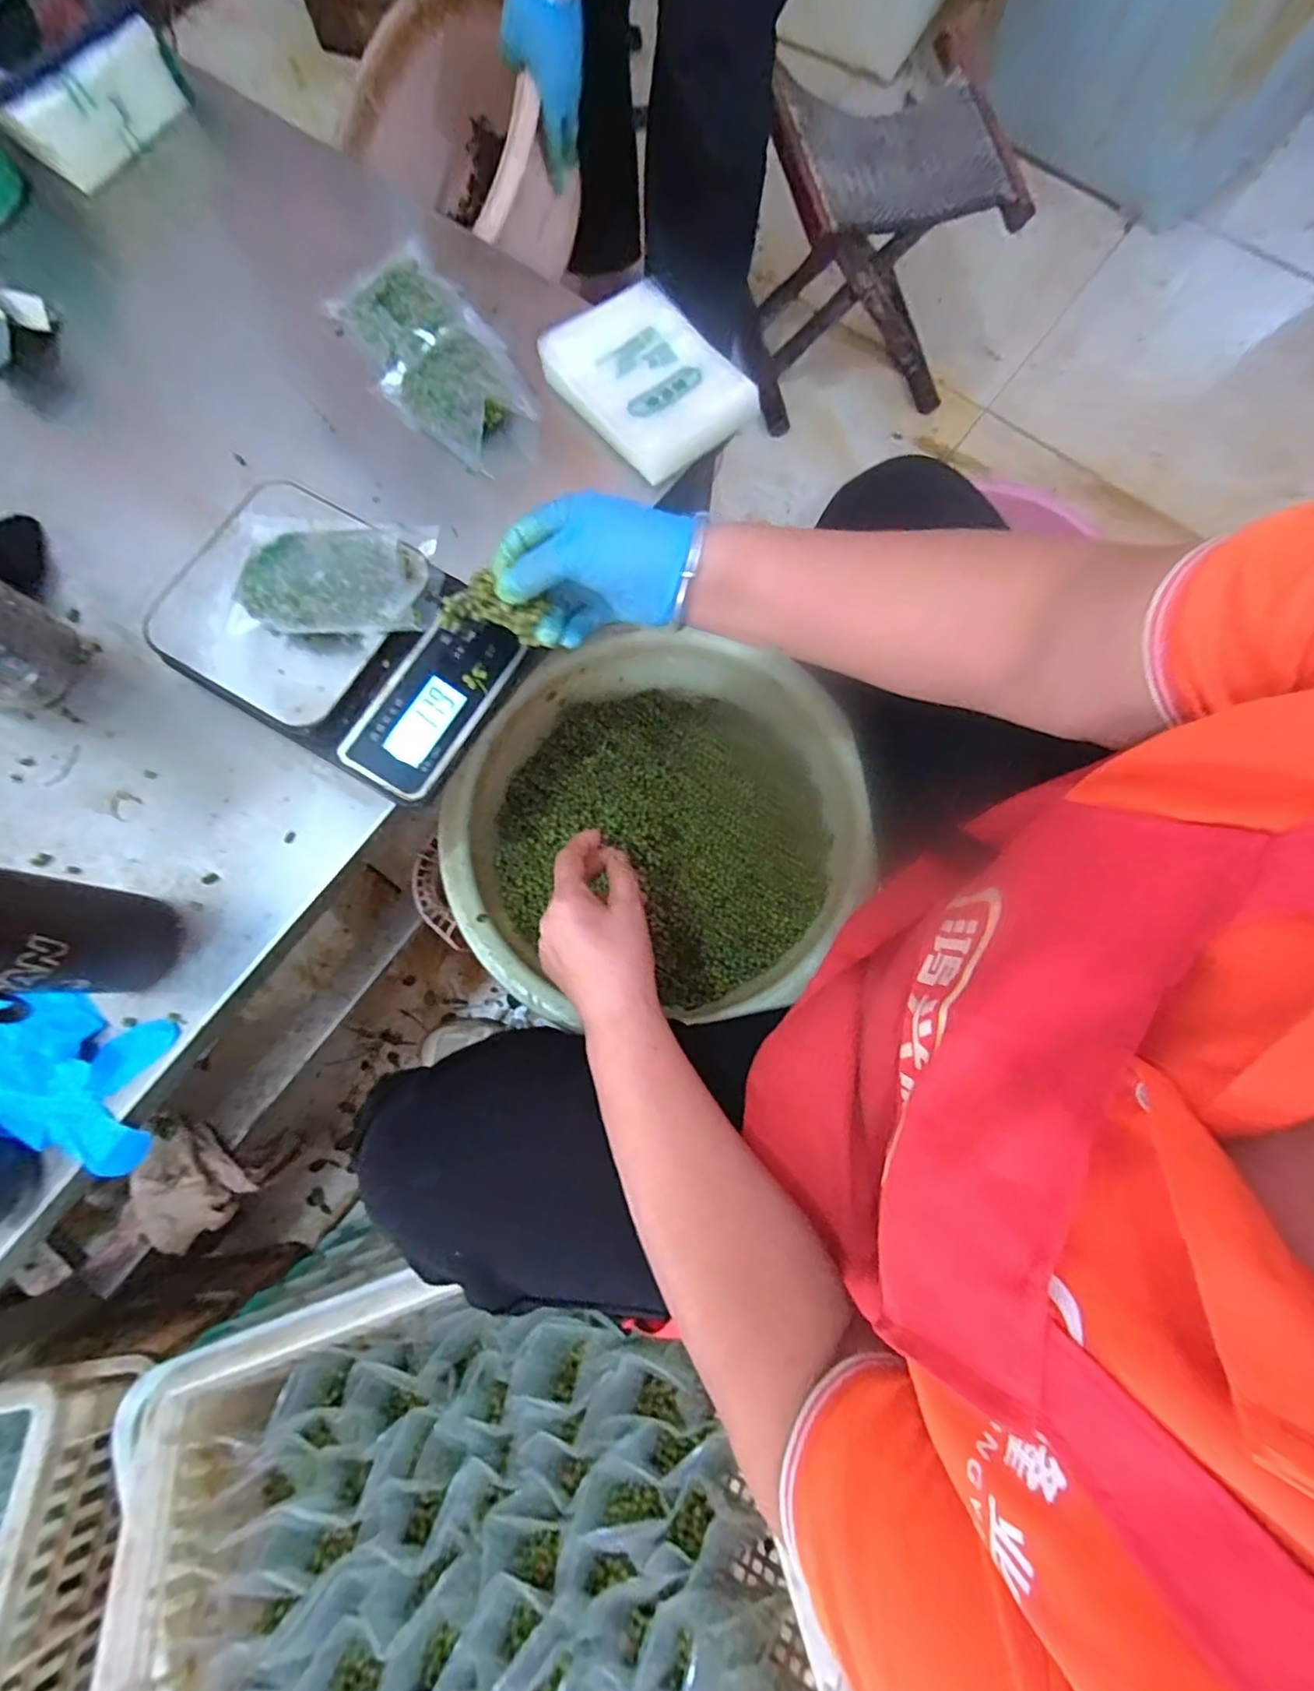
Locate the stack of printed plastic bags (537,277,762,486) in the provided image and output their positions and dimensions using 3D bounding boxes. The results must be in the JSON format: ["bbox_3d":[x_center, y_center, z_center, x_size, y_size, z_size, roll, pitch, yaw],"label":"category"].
[{"bbox_3d":[-0.006,-0.362,0.482,0.113,0.026,0.141,-37,81,-8],"label":"stack of printed plastic bags"}]

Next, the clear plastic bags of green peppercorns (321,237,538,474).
[{"bbox_3d":[-0.173,-0.387,0.480,0.095,0.035,0.216,-36,81,-8],"label":"clear plastic bags of green peppercorns"}]

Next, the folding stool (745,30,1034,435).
[{"bbox_3d":[0.299,-0.848,0.903,0.300,0.301,0.243,-7,78,-2],"label":"folding stool"}]

